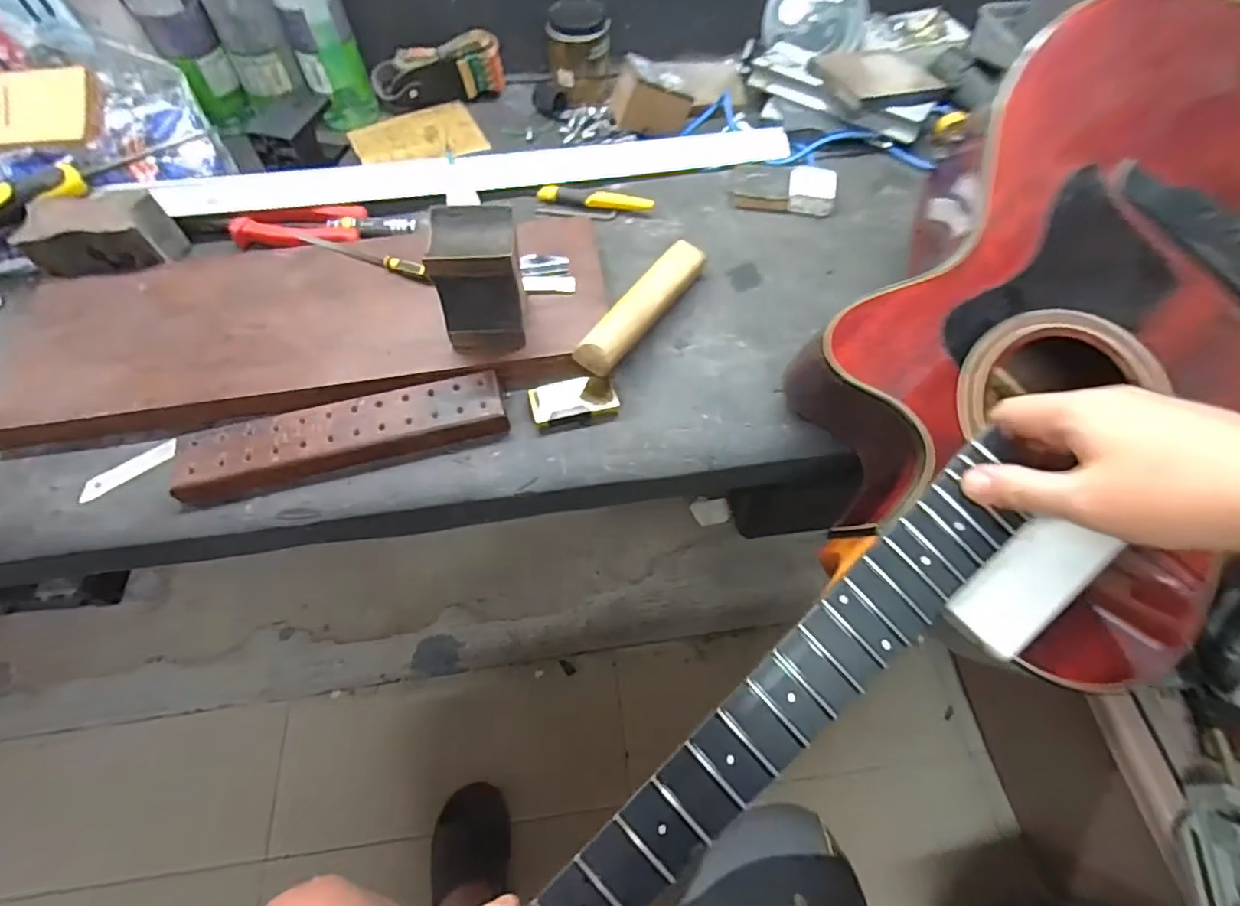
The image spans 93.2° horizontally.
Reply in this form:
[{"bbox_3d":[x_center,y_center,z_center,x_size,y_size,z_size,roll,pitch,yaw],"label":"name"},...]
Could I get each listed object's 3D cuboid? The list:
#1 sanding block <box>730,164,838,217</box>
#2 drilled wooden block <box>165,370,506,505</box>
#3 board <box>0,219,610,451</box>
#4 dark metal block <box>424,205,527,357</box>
[{"bbox_3d":[0.171,-0.276,0.612,0.105,0.017,0.055,7,60,5],"label":"sanding block"},{"bbox_3d":[-0.216,-0.014,0.462,0.247,0.018,0.057,-14,60,-8],"label":"drilled wooden block"},{"bbox_3d":[-0.281,-0.139,0.518,0.523,0.024,0.223,-6,59,-3],"label":"board"},{"bbox_3d":[-0.110,-0.137,0.461,0.067,0.083,0.068,-9,60,-5],"label":"dark metal block"}]

